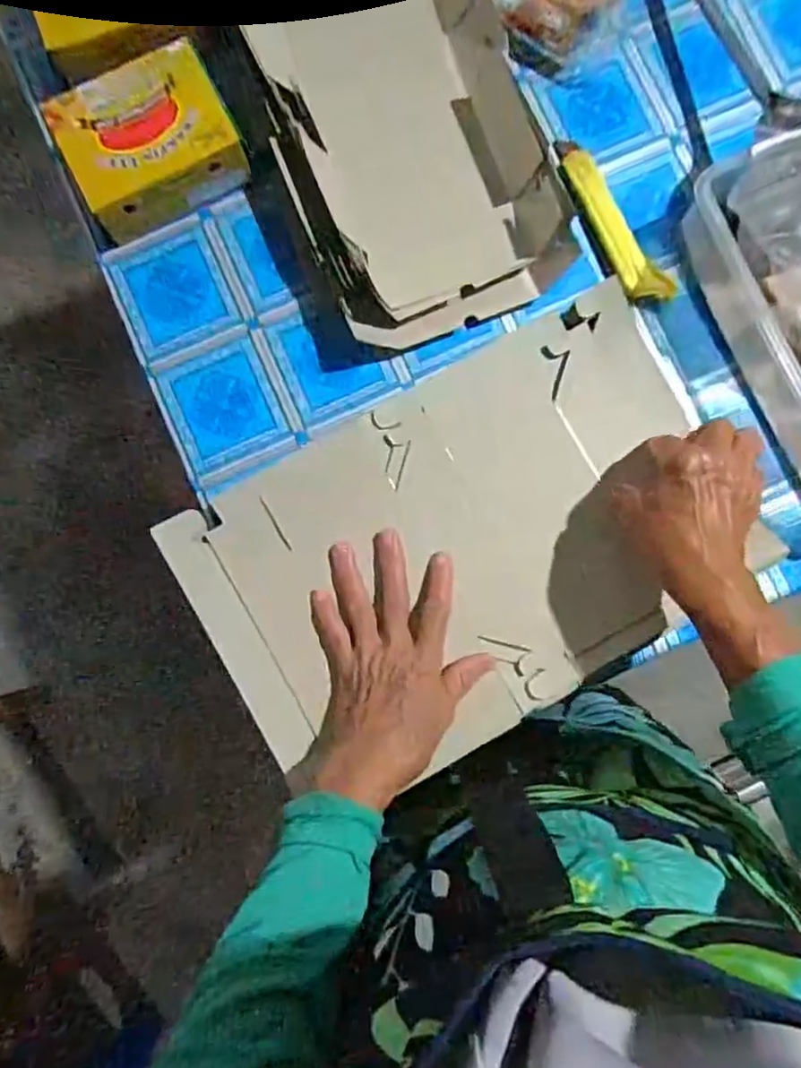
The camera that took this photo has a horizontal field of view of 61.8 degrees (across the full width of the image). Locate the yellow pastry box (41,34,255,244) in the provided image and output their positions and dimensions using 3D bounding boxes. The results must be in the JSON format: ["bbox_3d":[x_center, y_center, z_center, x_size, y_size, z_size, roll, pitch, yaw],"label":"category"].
[{"bbox_3d":[-0.185,-0.289,0.506,0.115,0.057,0.097,-27,86,-2],"label":"yellow pastry box"}]

